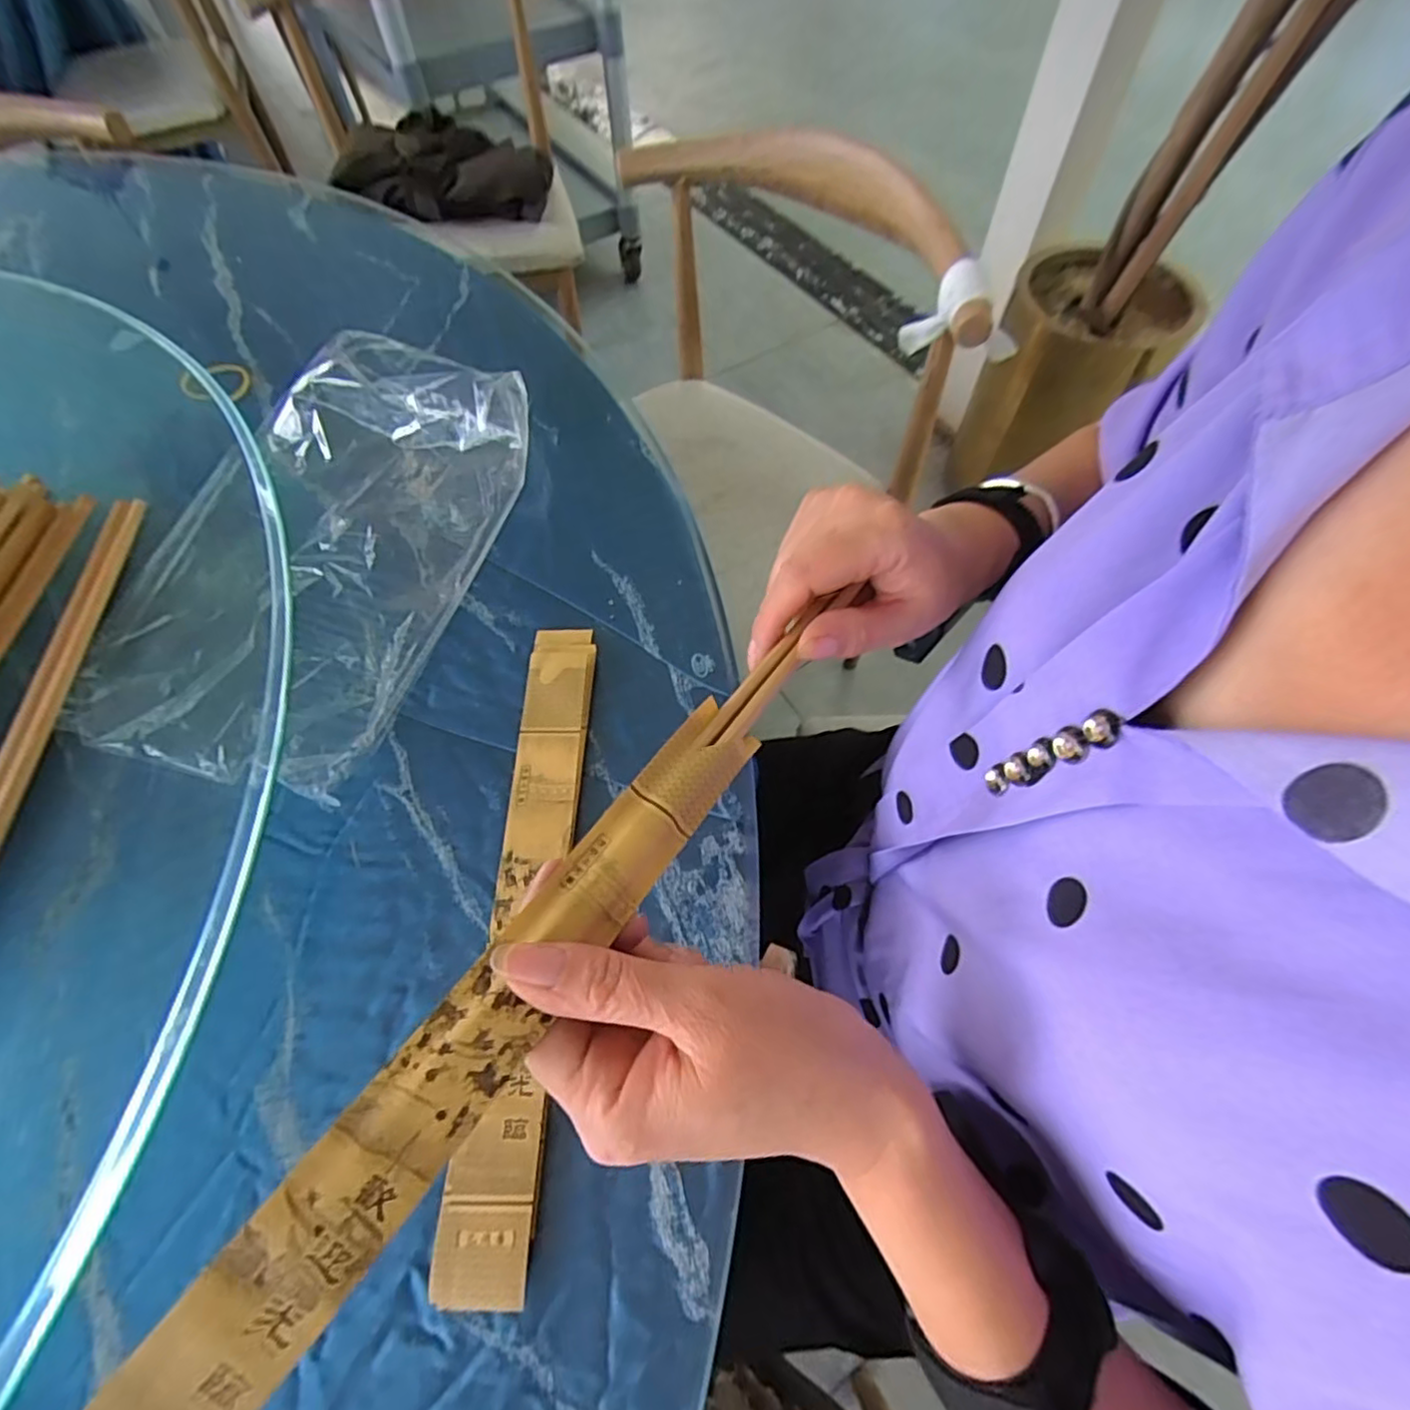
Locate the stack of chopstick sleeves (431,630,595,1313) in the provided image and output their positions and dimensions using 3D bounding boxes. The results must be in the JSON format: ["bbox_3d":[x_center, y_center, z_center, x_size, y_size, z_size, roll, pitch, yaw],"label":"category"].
[{"bbox_3d":[-0.077,0.085,0.298,0.033,0.011,0.280,0,61,1],"label":"stack of chopstick sleeves"}]

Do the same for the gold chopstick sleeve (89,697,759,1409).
[{"bbox_3d":[-0.066,0.096,0.187,0.027,0.015,0.254,32,63,17],"label":"gold chopstick sleeve"}]

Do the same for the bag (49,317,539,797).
[{"bbox_3d":[-0.221,-0.097,0.378,0.174,0.052,0.276,15,62,9],"label":"bag"}]

